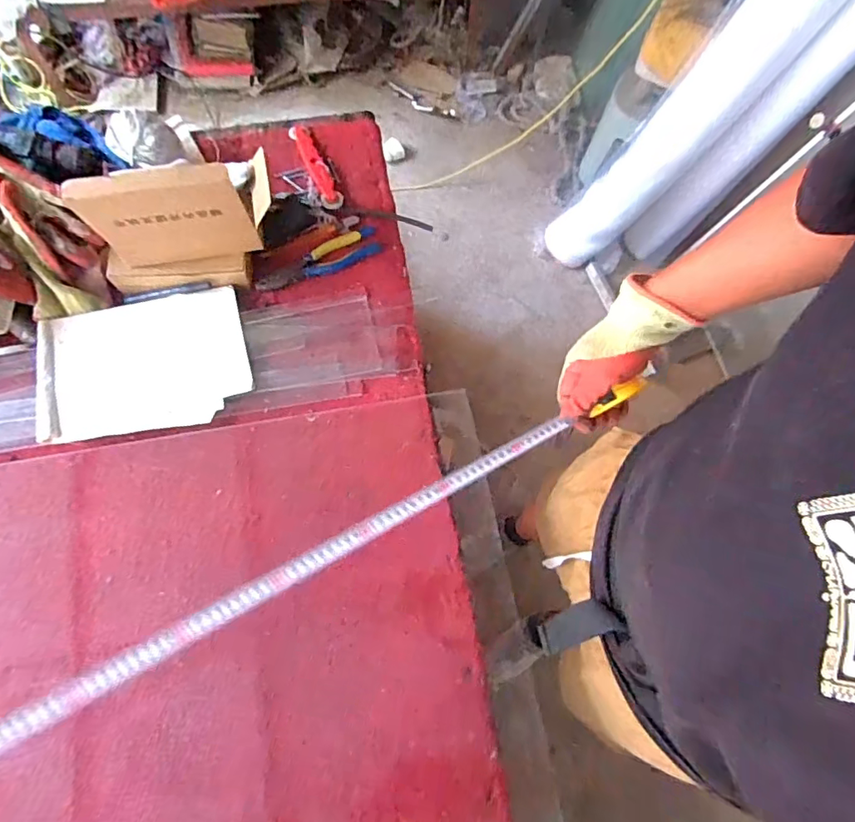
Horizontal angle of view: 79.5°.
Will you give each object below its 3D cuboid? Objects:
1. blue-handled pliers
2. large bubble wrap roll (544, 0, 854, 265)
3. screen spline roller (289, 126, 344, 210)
[{"bbox_3d":[-0.160,-0.222,0.770,0.190,0.011,0.055,-28,73,-11],"label":"blue-handled pliers"},{"bbox_3d":[0.786,-0.871,1.378,0.222,1.215,0.233,16,52,-22],"label":"large bubble wrap roll"},{"bbox_3d":[-0.180,-0.395,0.823,0.032,0.017,0.184,-23,72,-9],"label":"screen spline roller"}]

